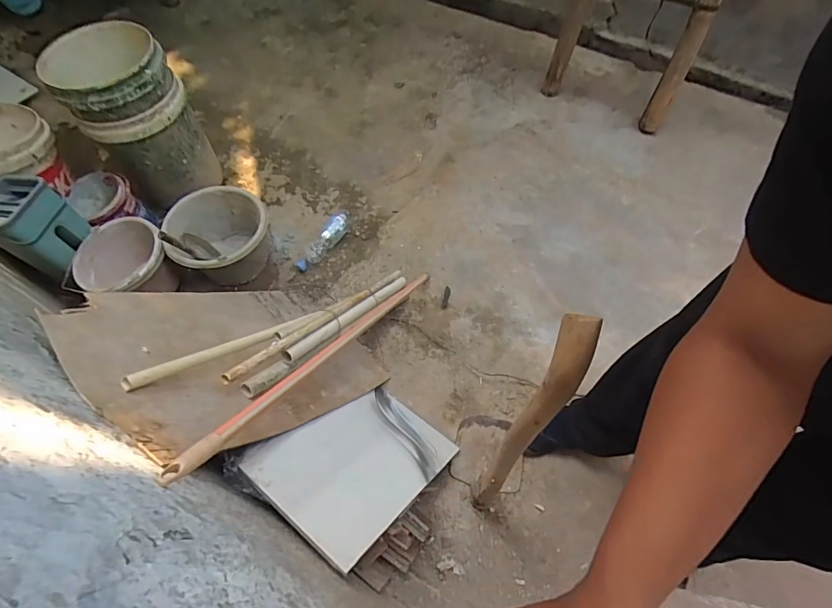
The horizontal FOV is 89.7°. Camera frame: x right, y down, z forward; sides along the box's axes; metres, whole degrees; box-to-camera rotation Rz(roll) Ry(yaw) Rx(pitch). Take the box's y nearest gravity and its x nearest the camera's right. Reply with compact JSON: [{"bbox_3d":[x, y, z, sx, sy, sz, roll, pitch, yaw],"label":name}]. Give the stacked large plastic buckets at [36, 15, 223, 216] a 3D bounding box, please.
[{"bbox_3d":[-0.854,-0.561,1.346,0.312,0.488,0.297,-1,62,2],"label":"stacked large plastic buckets"}]

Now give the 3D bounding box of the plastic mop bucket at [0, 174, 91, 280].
[{"bbox_3d":[-1.046,-0.210,1.148,0.158,0.186,0.176,5,63,6],"label":"plastic mop bucket"}]

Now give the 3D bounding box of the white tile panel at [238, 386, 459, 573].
[{"bbox_3d":[-0.094,0.308,0.868,0.249,0.490,0.012,34,105,18],"label":"white tile panel"}]

